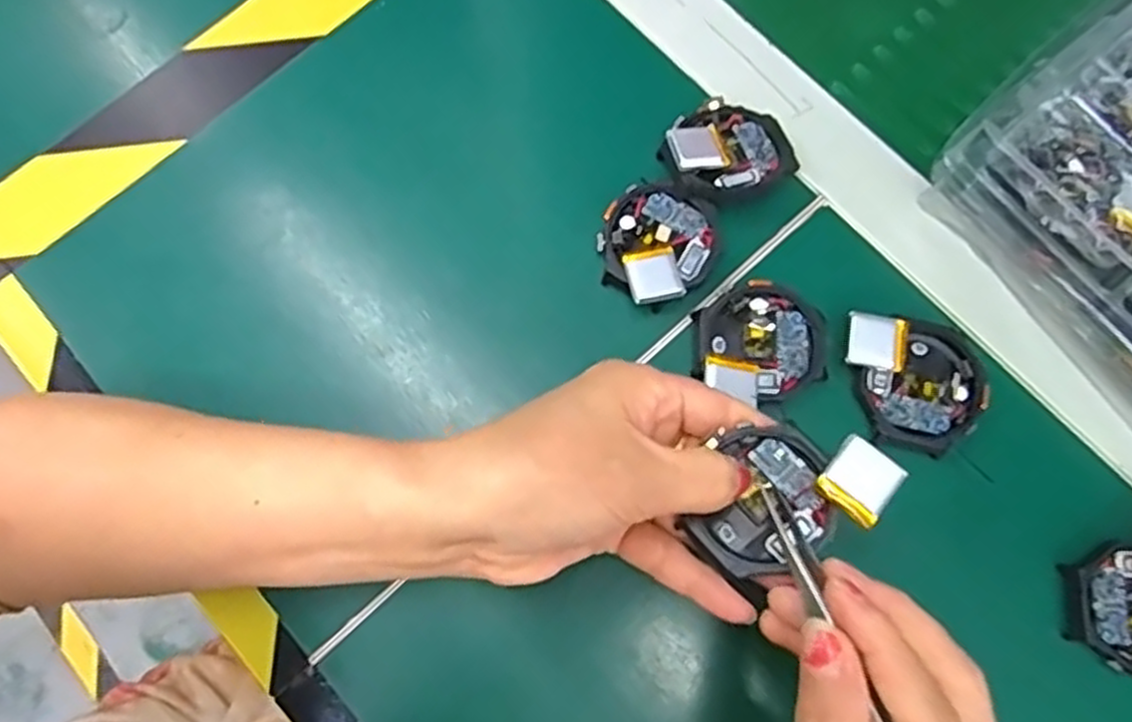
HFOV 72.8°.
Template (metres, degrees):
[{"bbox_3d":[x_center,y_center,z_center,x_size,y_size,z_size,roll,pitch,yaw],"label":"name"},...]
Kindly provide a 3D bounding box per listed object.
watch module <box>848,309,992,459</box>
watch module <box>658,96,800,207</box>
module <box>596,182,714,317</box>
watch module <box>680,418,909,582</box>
[{"bbox_3d":[0.140,0.010,0.306,0.054,0.015,0.052,0,75,0],"label":"watch module"},{"bbox_3d":[0.068,-0.090,0.326,0.051,0.013,0.043,-25,77,-7],"label":"watch module"},{"bbox_3d":[0.038,-0.048,0.320,0.047,0.012,0.052,22,76,5],"label":"module"},{"bbox_3d":[0.072,0.043,0.256,0.065,0.018,0.045,-32,78,-8],"label":"watch module"}]

